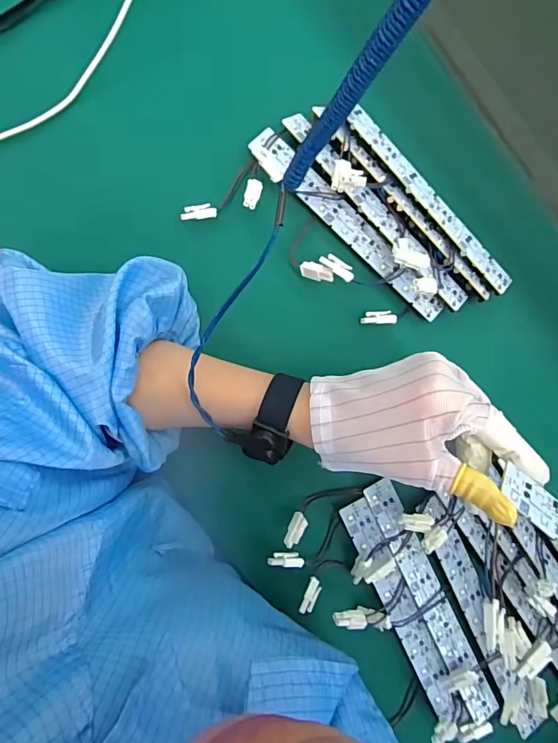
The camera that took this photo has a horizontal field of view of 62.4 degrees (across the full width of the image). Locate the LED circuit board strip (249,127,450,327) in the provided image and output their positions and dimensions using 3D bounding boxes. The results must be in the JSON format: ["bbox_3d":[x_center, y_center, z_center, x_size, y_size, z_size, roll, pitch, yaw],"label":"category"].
[{"bbox_3d":[0.054,-0.112,0.352,0.189,0.007,0.023,43,88,-1],"label":"LED circuit board strip"}]

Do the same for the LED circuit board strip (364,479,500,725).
[{"bbox_3d":[0.115,0.172,0.350,0.025,0.012,0.184,-25,90,-3],"label":"LED circuit board strip"}]

